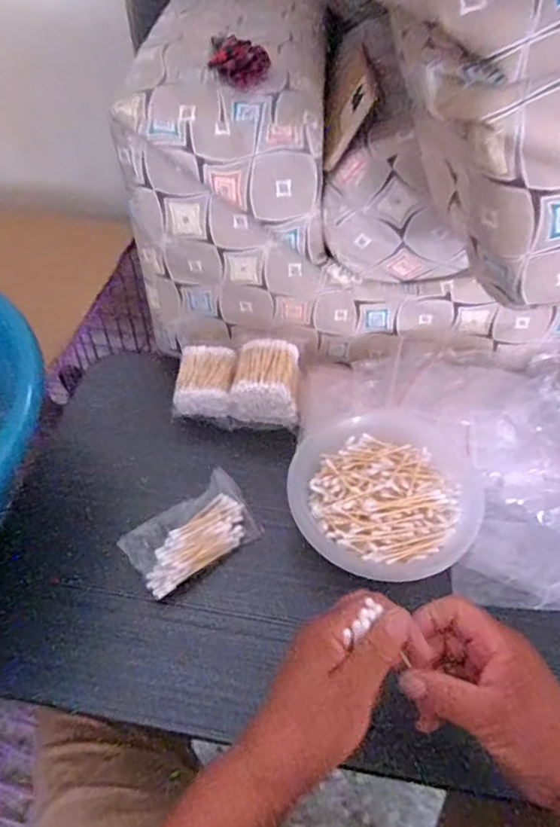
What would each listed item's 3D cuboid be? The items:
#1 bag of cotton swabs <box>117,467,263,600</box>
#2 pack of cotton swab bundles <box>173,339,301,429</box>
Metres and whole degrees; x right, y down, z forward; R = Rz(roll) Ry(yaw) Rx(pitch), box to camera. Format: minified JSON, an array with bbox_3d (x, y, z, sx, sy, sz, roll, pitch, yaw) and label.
[{"bbox_3d":[-0.080,0.111,0.527,0.118,0.026,0.064,-32,58,-25],"label":"bag of cotton swabs"},{"bbox_3d":[-0.045,-0.034,0.619,0.131,0.072,0.078,3,51,1],"label":"pack of cotton swab bundles"}]

